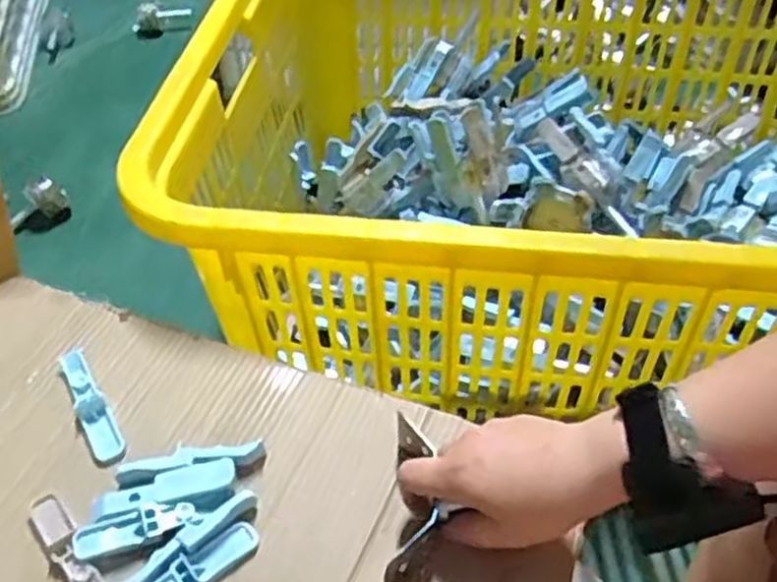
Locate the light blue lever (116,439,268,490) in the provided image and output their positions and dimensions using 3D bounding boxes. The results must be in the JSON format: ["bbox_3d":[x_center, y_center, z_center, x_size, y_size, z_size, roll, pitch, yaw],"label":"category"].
[{"bbox_3d":[-0.133,0.118,0.514,0.098,0.021,0.021,-11,48,-8],"label":"light blue lever"}]

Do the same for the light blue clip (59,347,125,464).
[{"bbox_3d":[-0.217,0.084,0.556,0.020,0.019,0.101,-25,52,-19],"label":"light blue clip"}]

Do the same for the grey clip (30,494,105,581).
[{"bbox_3d":[-0.201,0.165,0.477,0.022,0.015,0.095,-31,54,-24],"label":"grey clip"}]

